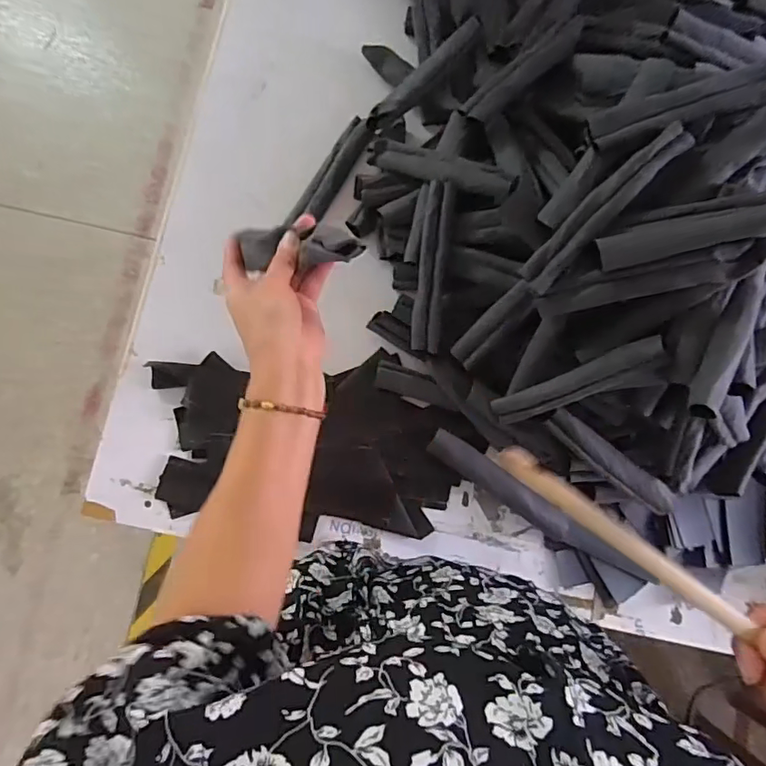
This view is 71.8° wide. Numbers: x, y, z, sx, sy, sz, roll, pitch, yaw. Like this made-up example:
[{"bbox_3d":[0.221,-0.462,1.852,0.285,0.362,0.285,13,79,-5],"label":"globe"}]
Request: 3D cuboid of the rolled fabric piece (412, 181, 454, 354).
[{"bbox_3d":[0.055,-0.130,0.604,0.031,0.014,0.184,4,102,-4],"label":"rolled fabric piece"}]

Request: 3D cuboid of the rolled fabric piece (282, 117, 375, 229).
[{"bbox_3d":[-0.067,-0.257,0.658,0.036,0.020,0.162,33,83,-1],"label":"rolled fabric piece"}]

